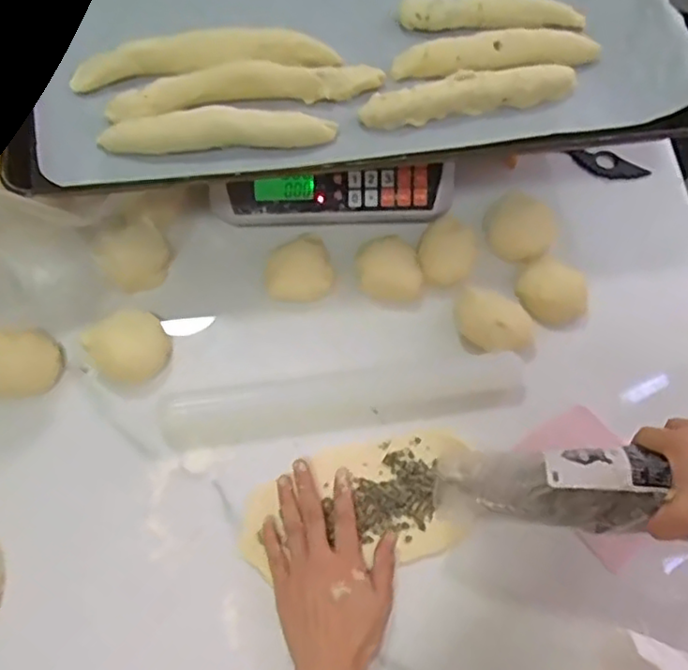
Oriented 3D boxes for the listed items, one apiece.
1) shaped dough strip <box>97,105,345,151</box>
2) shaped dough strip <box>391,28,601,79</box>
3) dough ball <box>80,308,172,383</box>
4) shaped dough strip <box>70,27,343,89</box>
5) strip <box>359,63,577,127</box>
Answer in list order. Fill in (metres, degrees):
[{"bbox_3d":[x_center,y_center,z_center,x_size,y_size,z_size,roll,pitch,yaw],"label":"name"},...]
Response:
[{"bbox_3d":[-0.103,-0.172,0.556,0.188,0.027,0.026,-4,67,-7],"label":"shaped dough strip"},{"bbox_3d":[0.141,-0.258,0.608,0.194,0.031,0.025,-9,68,-8],"label":"shaped dough strip"},{"bbox_3d":[-0.187,0.009,0.582,0.065,0.029,0.064,2,67,-4],"label":"dough ball"},{"bbox_3d":[-0.121,-0.246,0.589,0.226,0.032,0.029,-12,69,-10],"label":"shaped dough strip"},{"bbox_3d":[0.114,-0.214,0.588,0.198,0.027,0.031,-14,69,-11],"label":"strip"}]

